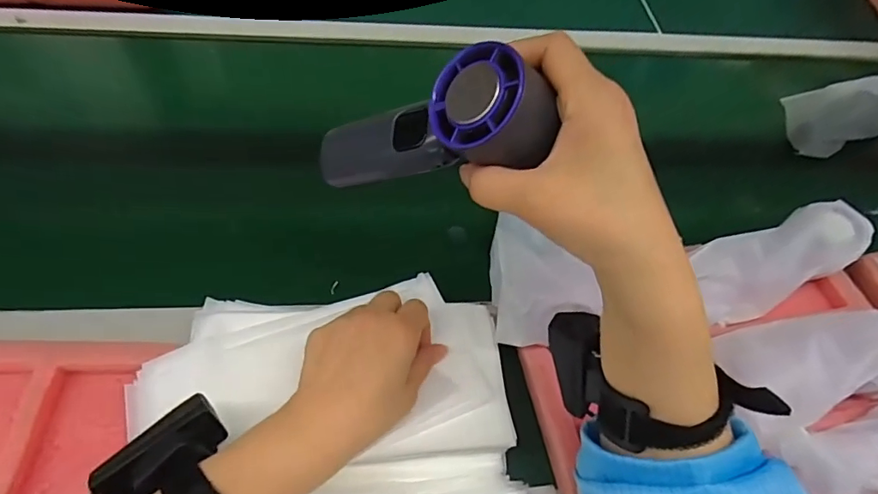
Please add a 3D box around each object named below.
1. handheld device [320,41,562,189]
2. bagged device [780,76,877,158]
[{"bbox_3d":[-0.010,-0.061,0.280,0.146,0.053,0.051,-4,39,48],"label":"handheld device"},{"bbox_3d":[0.519,-0.169,0.637,0.177,0.077,0.055,-11,57,-13],"label":"bagged device"}]

